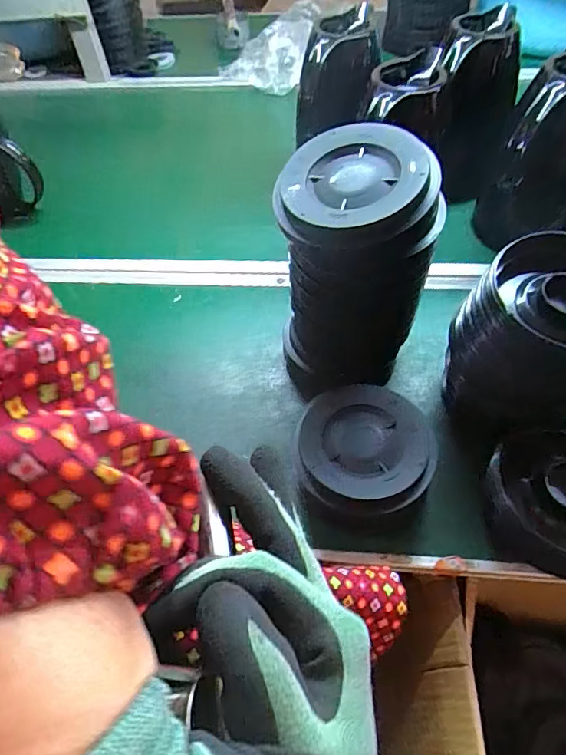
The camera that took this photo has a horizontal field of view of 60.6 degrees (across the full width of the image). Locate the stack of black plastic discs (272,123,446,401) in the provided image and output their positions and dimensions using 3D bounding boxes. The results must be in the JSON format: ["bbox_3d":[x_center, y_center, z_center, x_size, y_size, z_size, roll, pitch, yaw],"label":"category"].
[{"bbox_3d":[0.057,-0.087,0.445,0.116,0.237,0.112,-13,54,-6],"label":"stack of black plastic discs"}]

